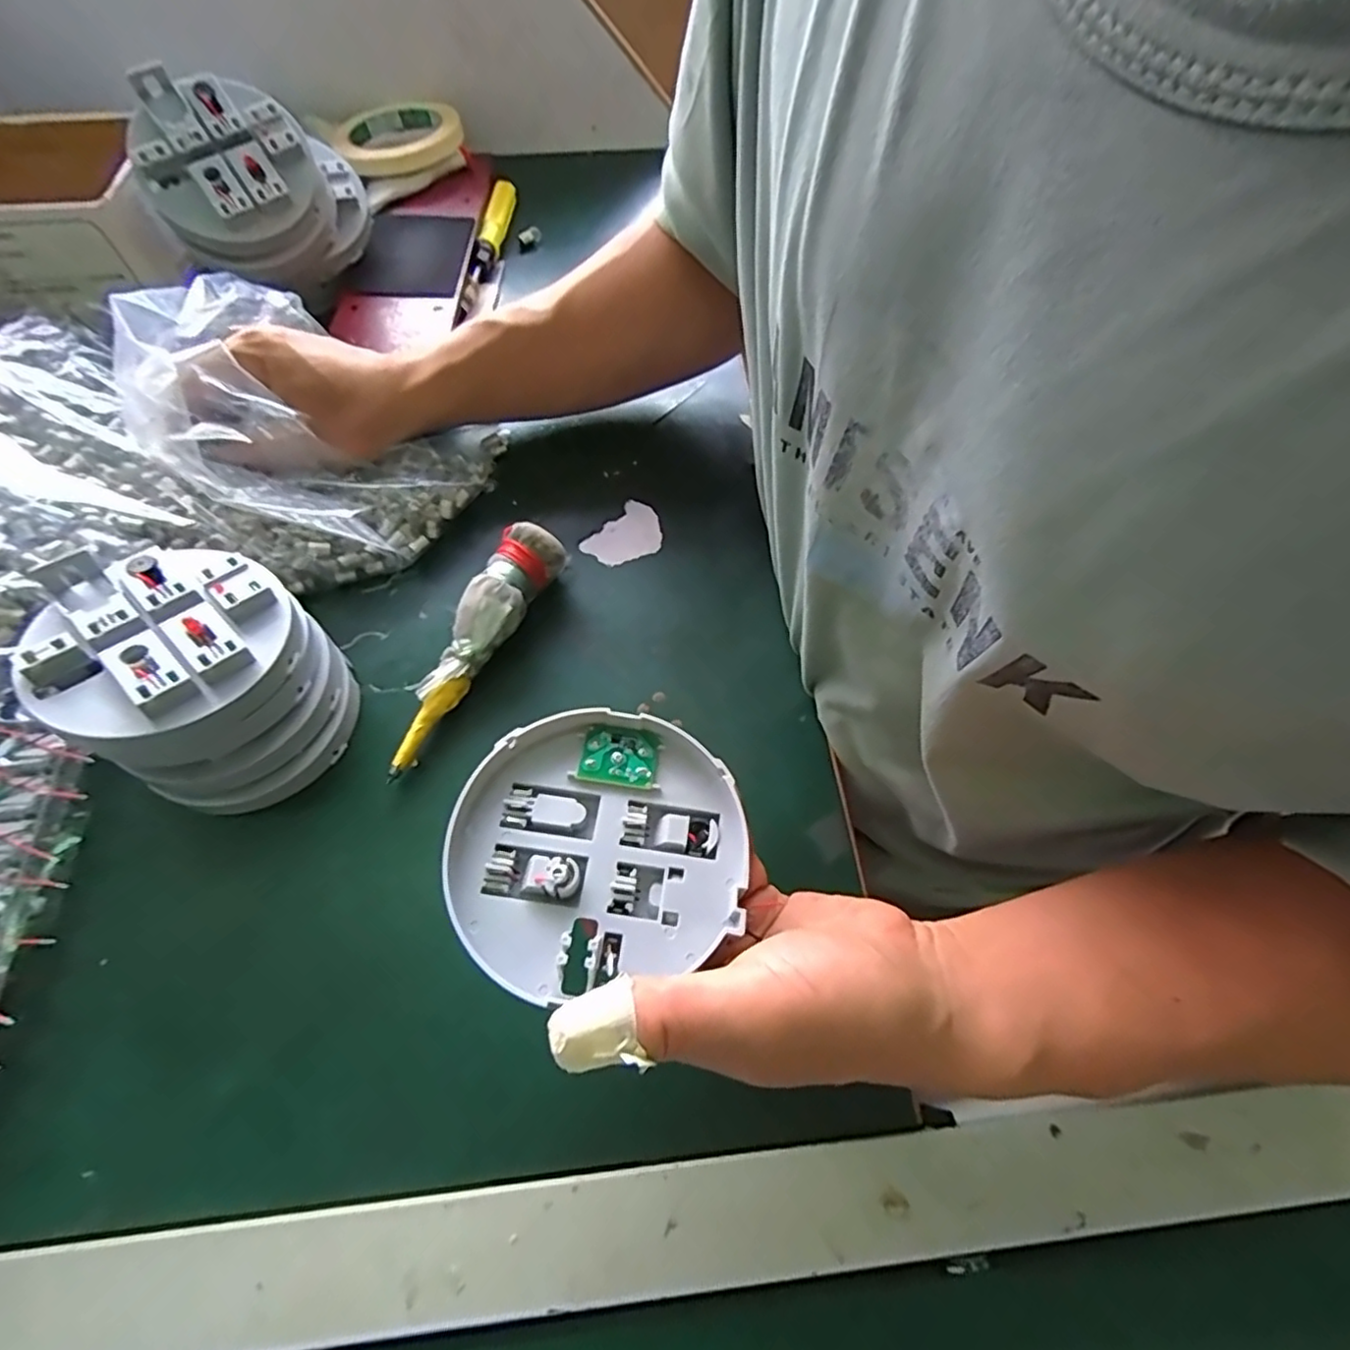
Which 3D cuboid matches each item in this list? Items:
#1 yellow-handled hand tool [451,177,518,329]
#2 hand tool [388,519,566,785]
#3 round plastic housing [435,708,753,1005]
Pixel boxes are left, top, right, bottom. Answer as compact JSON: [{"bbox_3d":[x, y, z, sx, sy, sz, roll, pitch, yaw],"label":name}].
[{"bbox_3d":[-0.152,-0.338,0.519,0.017,0.026,0.186,5,59,-2],"label":"yellow-handled hand tool"},{"bbox_3d":[-0.113,-0.020,0.343,0.033,0.036,0.145,29,61,11],"label":"hand tool"},{"bbox_3d":[-0.029,0.058,0.237,0.106,0.012,0.097,1,61,-3],"label":"round plastic housing"}]

